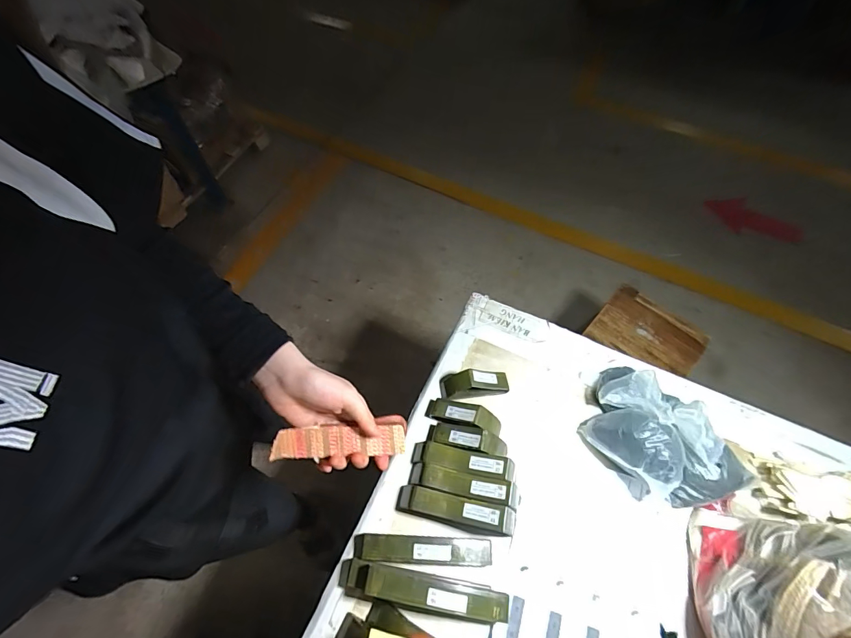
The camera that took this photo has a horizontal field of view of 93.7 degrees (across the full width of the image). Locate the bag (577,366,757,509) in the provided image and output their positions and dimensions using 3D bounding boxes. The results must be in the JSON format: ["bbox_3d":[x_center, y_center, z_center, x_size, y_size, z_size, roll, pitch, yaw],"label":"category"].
[{"bbox_3d":[0.340,0.179,0.593,0.140,0.089,0.227,-33,67,-18],"label":"bag"}]

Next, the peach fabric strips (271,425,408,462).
[{"bbox_3d":[-0.087,0.127,0.410,0.132,0.008,0.030,2,91,-15],"label":"peach fabric strips"}]

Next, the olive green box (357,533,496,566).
[{"bbox_3d":[-0.004,0.321,0.555,0.190,0.029,0.033,5,61,-1],"label":"olive green box"}]

